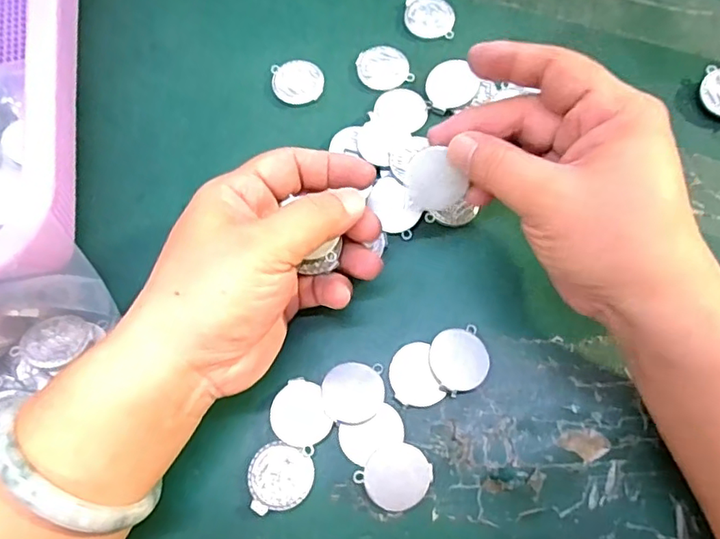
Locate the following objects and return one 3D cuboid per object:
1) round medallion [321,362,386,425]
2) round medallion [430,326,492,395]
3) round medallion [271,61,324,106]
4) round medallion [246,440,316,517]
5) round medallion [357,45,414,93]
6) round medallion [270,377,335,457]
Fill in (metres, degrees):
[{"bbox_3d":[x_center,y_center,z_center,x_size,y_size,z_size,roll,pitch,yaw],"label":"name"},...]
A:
[{"bbox_3d":[-0.003,0.058,0.257,0.029,0.004,0.029,-1,71,2],"label":"round medallion"},{"bbox_3d":[0.048,0.043,0.261,0.030,0.004,0.029,2,76,-8],"label":"round medallion"},{"bbox_3d":[-0.036,-0.109,0.318,0.029,0.004,0.028,-1,71,2],"label":"round medallion"},{"bbox_3d":[-0.037,0.096,0.249,0.028,0.004,0.030,-1,71,2],"label":"round medallion"},{"bbox_3d":[0.013,-0.119,0.318,0.029,0.004,0.031,-1,71,2],"label":"round medallion"},{"bbox_3d":[-0.027,0.068,0.256,0.029,0.004,0.029,-1,71,2],"label":"round medallion"}]

